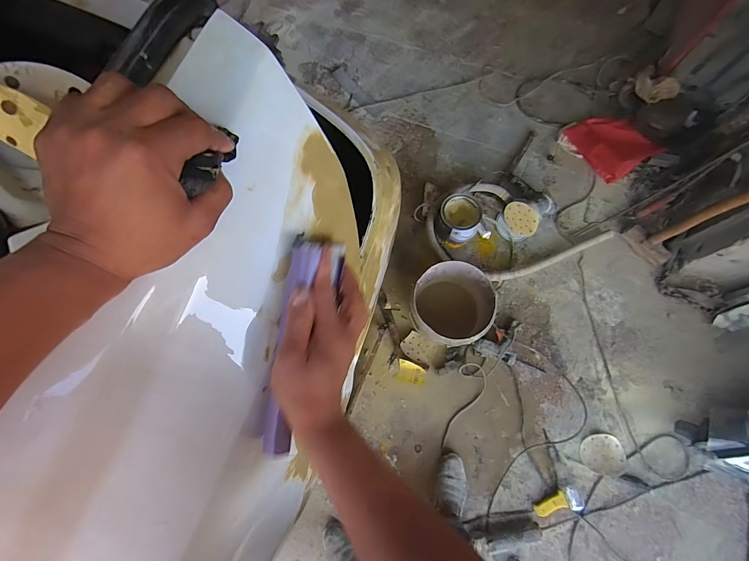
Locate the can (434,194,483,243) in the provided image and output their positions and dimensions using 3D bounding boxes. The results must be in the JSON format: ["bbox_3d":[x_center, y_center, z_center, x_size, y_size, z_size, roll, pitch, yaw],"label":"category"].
[{"bbox_3d":[0.323,-0.238,1.382,0.157,0.137,0.161,0,74,1],"label":"can"}]

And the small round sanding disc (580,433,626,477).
[{"bbox_3d":[0.773,0.587,1.211,0.141,0.020,0.126,9,77,11],"label":"small round sanding disc"}]

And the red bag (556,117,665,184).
[{"bbox_3d":[0.988,-0.586,1.500,0.256,0.126,0.305,-27,75,-7],"label":"red bag"}]

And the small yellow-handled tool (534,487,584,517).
[{"bbox_3d":[0.597,0.723,1.161,0.153,0.031,0.073,-17,74,-4],"label":"small yellow-handled tool"}]

